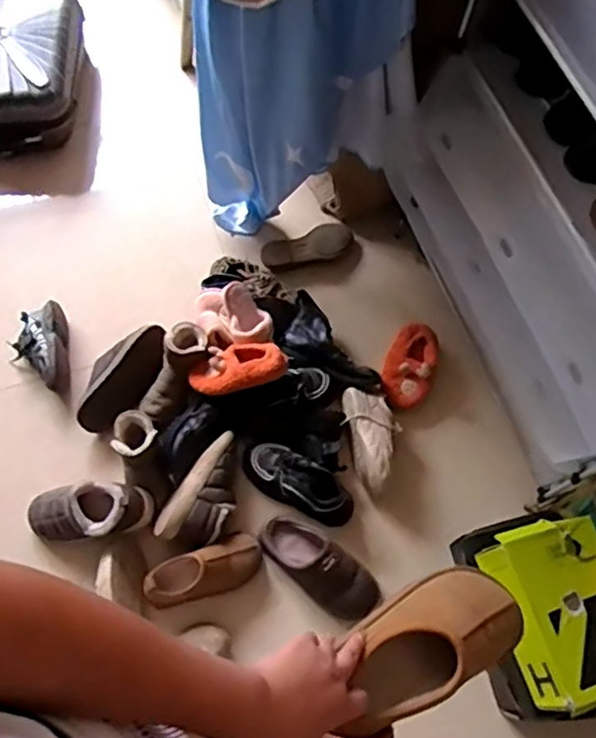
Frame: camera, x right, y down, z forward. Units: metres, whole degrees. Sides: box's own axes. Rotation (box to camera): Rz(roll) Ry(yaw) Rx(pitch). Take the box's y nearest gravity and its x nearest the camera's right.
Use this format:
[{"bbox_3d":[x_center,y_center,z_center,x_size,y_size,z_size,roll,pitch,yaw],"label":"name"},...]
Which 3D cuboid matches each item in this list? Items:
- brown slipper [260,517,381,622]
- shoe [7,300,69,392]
[{"bbox_3d":[0.036,0.418,1.373,0.288,0.088,0.119,39,70,14],"label":"brown slipper"},{"bbox_3d":[-0.633,-0.044,1.562,0.142,0.083,0.224,-12,67,-8],"label":"shoe"}]

